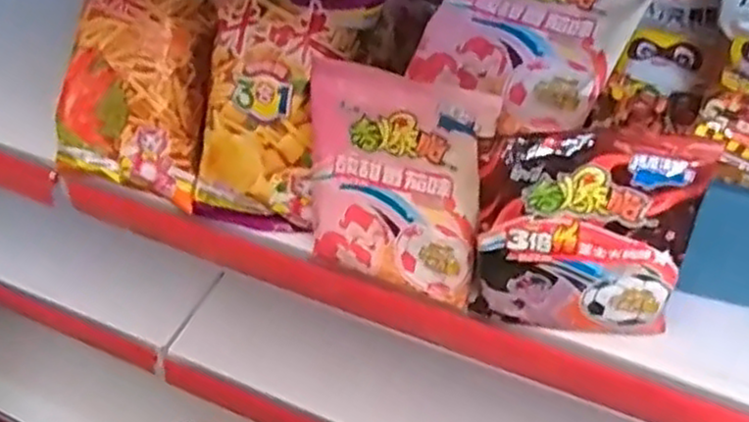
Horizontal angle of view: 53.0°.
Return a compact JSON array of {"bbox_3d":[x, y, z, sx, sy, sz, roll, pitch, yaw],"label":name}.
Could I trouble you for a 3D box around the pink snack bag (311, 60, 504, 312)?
[{"bbox_3d":[0.017,-0.022,0.524,0.124,0.150,0.045,15,24,17],"label":"pink snack bag"}]

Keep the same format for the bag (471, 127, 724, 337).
[{"bbox_3d":[0.128,0.015,0.466,0.124,0.143,0.046,0,48,5],"label":"bag"}]

